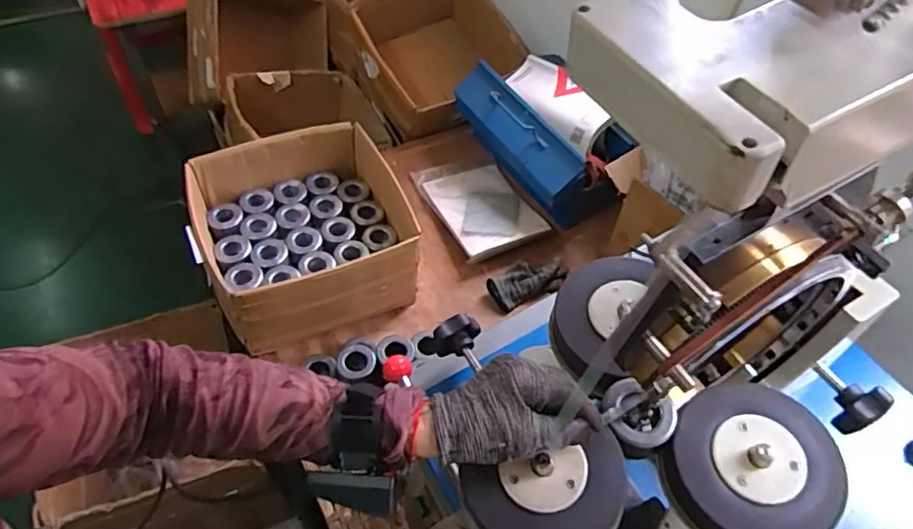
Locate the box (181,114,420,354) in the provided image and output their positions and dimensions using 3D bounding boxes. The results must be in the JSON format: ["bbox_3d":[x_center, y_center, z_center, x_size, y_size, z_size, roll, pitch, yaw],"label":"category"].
[{"bbox_3d":[-0.255,-0.061,1.052,0.347,0.158,0.338,-18,55,-19],"label":"box"}]

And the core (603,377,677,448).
[{"bbox_3d":[0.155,0.125,0.499,0.059,0.023,0.051,29,55,18],"label":"core"}]

